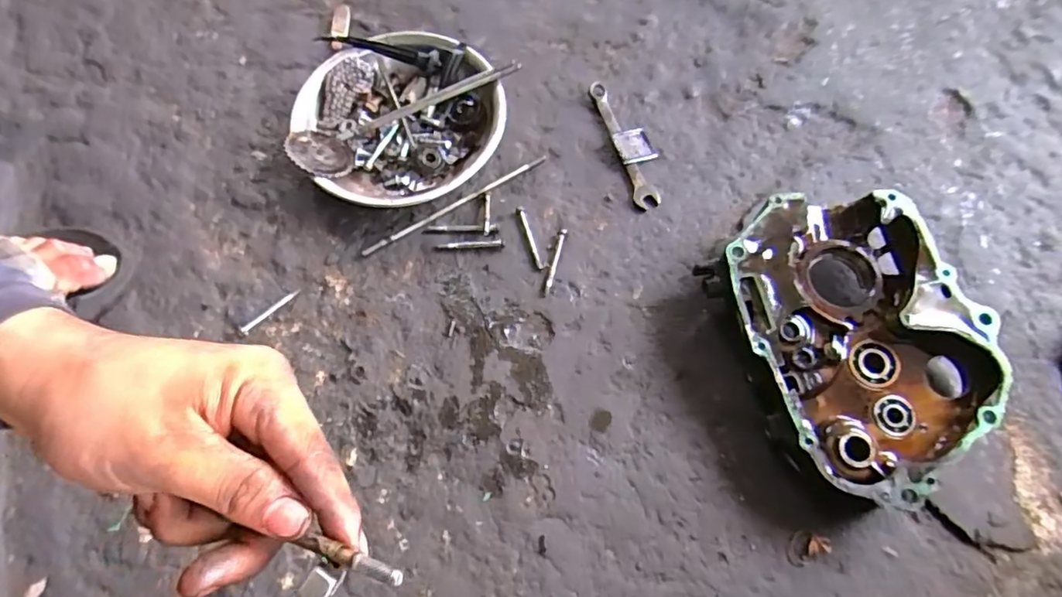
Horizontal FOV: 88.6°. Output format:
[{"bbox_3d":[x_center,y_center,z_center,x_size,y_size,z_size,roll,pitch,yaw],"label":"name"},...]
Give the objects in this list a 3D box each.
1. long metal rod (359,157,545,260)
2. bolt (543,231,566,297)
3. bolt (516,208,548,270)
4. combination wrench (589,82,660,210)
[{"bbox_3d":[-0.074,-0.094,0.537,0.203,0.006,0.010,-32,69,-11],"label":"long metal rod"},{"bbox_3d":[0.022,-0.035,0.508,0.007,0.004,0.073,12,67,7],"label":"bolt"},{"bbox_3d":[0.000,-0.059,0.523,0.010,0.004,0.072,-18,67,-6],"label":"bolt"},{"bbox_3d":[0.092,-0.160,0.560,0.025,0.012,0.157,-18,67,-6],"label":"combination wrench"}]

